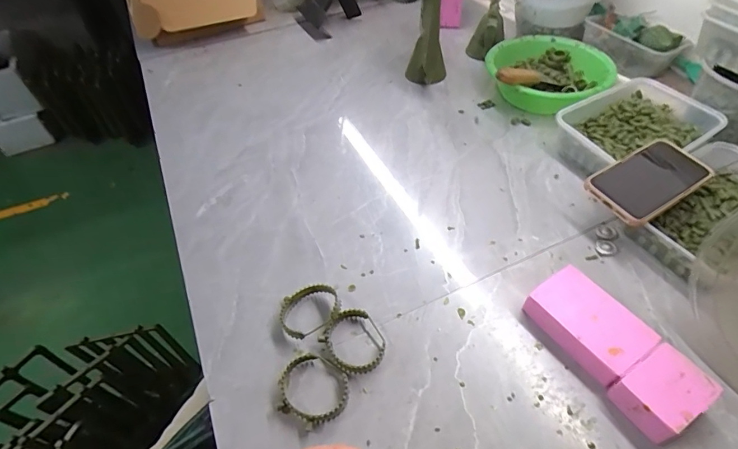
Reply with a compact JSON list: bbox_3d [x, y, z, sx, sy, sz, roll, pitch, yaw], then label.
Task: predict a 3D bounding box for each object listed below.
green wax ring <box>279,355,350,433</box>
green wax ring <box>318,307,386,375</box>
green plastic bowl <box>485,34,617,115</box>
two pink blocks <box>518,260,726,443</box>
[{"bbox_3d":[-0.054,0.161,0.393,0.071,0.014,0.063,24,54,22],"label":"green wax ring"},{"bbox_3d":[-0.014,0.121,0.423,0.059,0.019,0.067,-33,55,-23],"label":"green wax ring"},{"bbox_3d":[0.303,-0.257,0.690,0.200,0.079,0.203,6,49,9],"label":"green plastic bowl"},{"bbox_3d":[0.235,0.119,0.397,0.080,0.037,0.164,-27,52,-19],"label":"two pink blocks"}]

